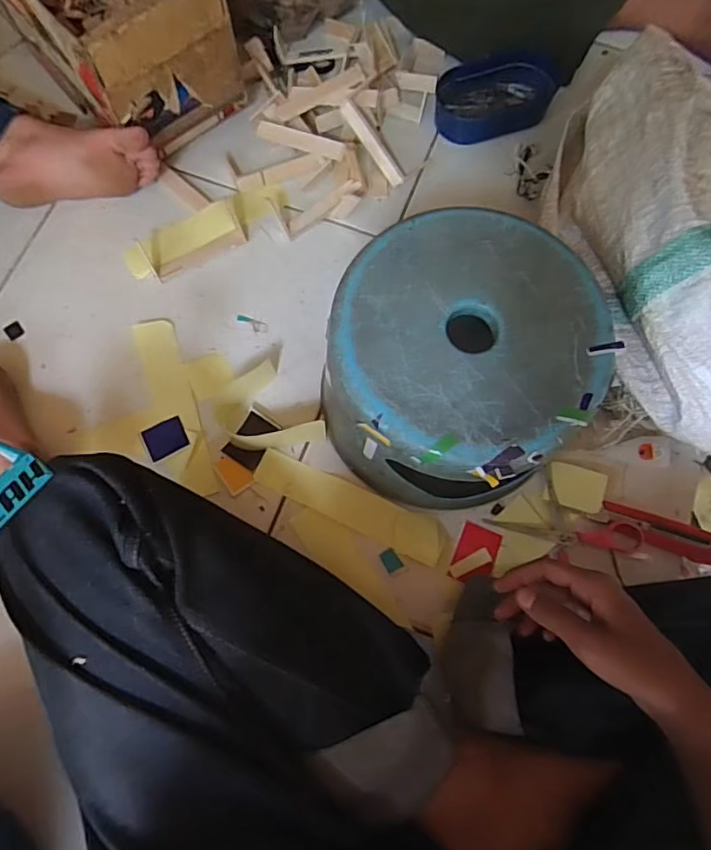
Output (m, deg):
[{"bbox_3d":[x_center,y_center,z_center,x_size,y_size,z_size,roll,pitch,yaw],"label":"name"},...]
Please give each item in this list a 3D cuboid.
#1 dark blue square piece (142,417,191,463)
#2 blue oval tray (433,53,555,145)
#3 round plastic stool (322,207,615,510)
[{"bbox_3d":[-0.201,0.014,0.572,0.042,0.004,0.038,-25,76,-7],"label":"dark blue square piece"},{"bbox_3d":[0.178,-0.414,0.686,0.158,0.037,0.091,-11,74,-3],"label":"blue oval tray"},{"bbox_3d":[0.089,-0.046,0.506,0.228,0.164,0.222,0,74,0],"label":"round plastic stool"}]

